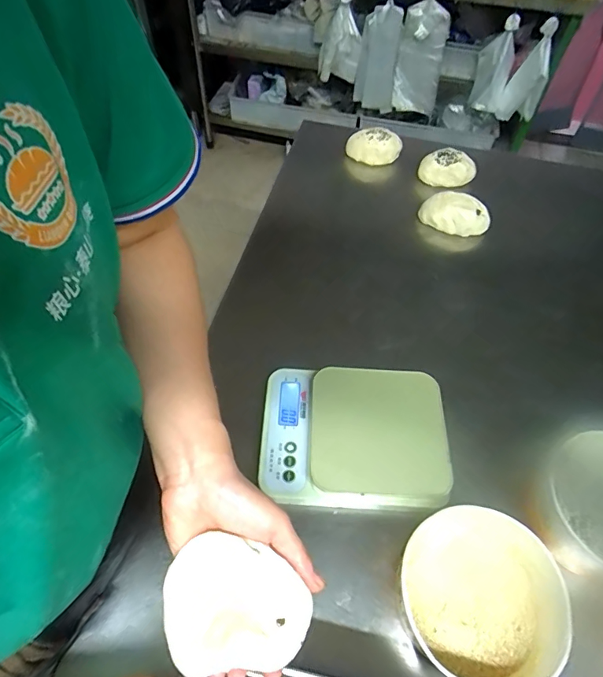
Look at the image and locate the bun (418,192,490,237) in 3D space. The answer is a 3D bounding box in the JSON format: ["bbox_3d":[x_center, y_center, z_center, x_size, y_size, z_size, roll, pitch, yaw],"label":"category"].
[{"bbox_3d":[0.237,-0.192,0.678,0.105,0.042,0.050,16,57,8],"label":"bun"}]

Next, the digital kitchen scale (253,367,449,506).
[{"bbox_3d":[0.053,0.100,0.470,0.190,0.039,0.150,4,56,0],"label":"digital kitchen scale"}]

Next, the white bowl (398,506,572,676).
[{"bbox_3d":[0.151,0.221,0.374,0.128,0.069,0.126,1,56,-2],"label":"white bowl"}]

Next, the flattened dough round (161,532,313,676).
[{"bbox_3d":[-0.045,0.179,0.300,0.097,0.014,0.078,-3,71,-2],"label":"flattened dough round"}]

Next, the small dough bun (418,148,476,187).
[{"bbox_3d":[0.244,-0.281,0.739,0.090,0.059,0.040,20,57,11],"label":"small dough bun"}]

